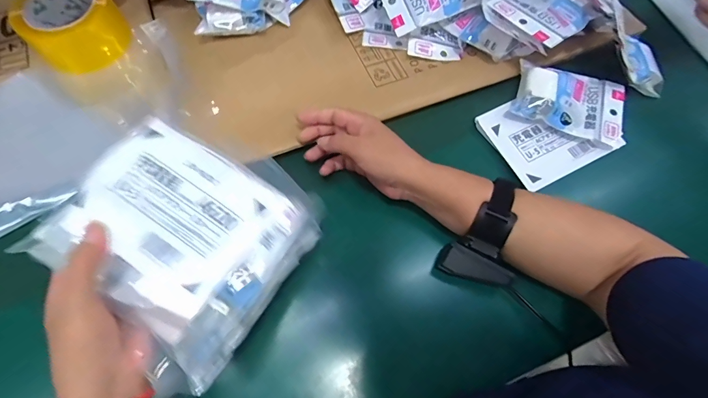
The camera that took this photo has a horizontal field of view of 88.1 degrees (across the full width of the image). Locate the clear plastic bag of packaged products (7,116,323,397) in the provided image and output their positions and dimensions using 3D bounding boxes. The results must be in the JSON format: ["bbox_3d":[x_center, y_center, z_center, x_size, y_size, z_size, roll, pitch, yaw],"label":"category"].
[{"bbox_3d":[-0.139,0.032,0.305,0.168,0.057,0.175,33,71,9],"label":"clear plastic bag of packaged products"}]

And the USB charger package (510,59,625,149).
[{"bbox_3d":[0.273,-0.124,0.461,0.131,0.029,0.091,22,68,8],"label":"USB charger package"}]

